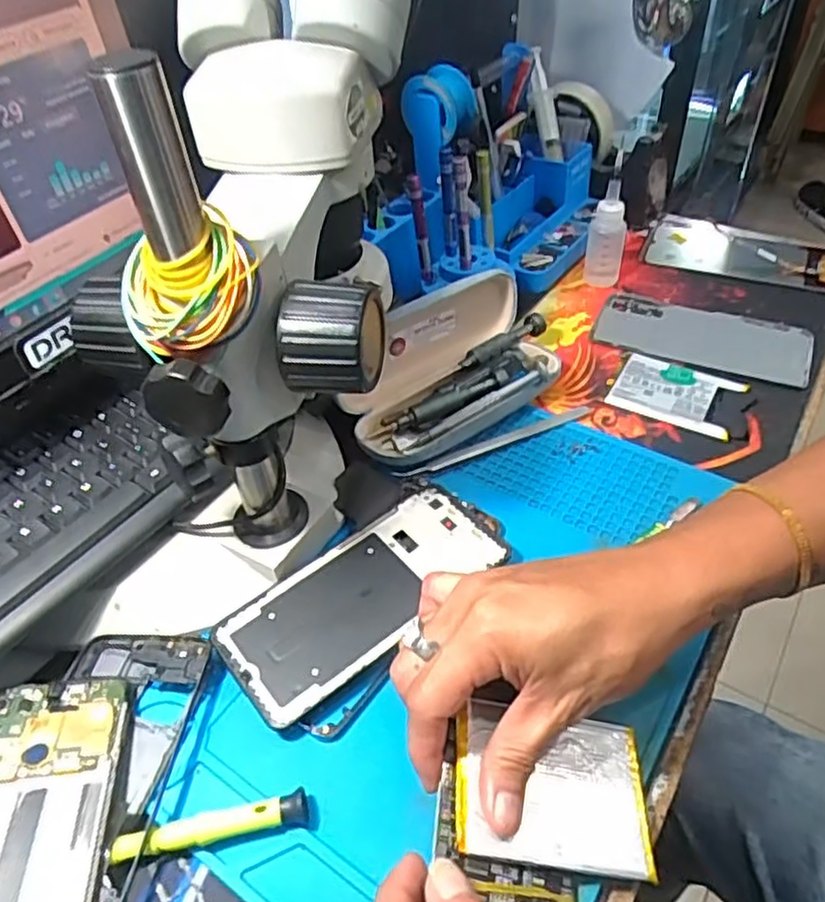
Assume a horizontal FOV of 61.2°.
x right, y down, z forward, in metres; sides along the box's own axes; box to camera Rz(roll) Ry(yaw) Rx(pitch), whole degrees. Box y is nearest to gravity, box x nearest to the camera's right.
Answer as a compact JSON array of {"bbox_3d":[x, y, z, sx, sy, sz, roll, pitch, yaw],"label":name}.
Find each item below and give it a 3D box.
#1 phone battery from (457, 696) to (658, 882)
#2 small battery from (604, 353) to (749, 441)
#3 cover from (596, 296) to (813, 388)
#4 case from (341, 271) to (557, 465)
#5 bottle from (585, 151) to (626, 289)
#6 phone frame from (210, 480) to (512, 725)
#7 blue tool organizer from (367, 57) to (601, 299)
[{"bbox_3d":[0.061,0.144,0.301,0.085,0.006,0.062,12,47,-8],"label":"phone battery"},{"bbox_3d":[0.193,-0.044,0.510,0.084,0.007,0.062,19,49,23],"label":"small battery"},{"bbox_3d":[0.230,-0.092,0.557,0.160,0.005,0.083,15,48,19],"label":"cover"},{"bbox_3d":[0.033,-0.064,0.491,0.176,0.074,0.094,-29,49,-23],"label":"case"},{"bbox_3d":[0.164,-0.188,0.583,0.029,0.107,0.026,11,46,16],"label":"bottle"},{"bbox_3d":[-0.026,0.077,0.386,0.159,0.008,0.072,-34,51,-27],"label":"phone frame"},{"bbox_3d":[0.068,-0.228,0.586,0.140,0.144,0.235,22,50,25],"label":"blue tool organizer"}]

